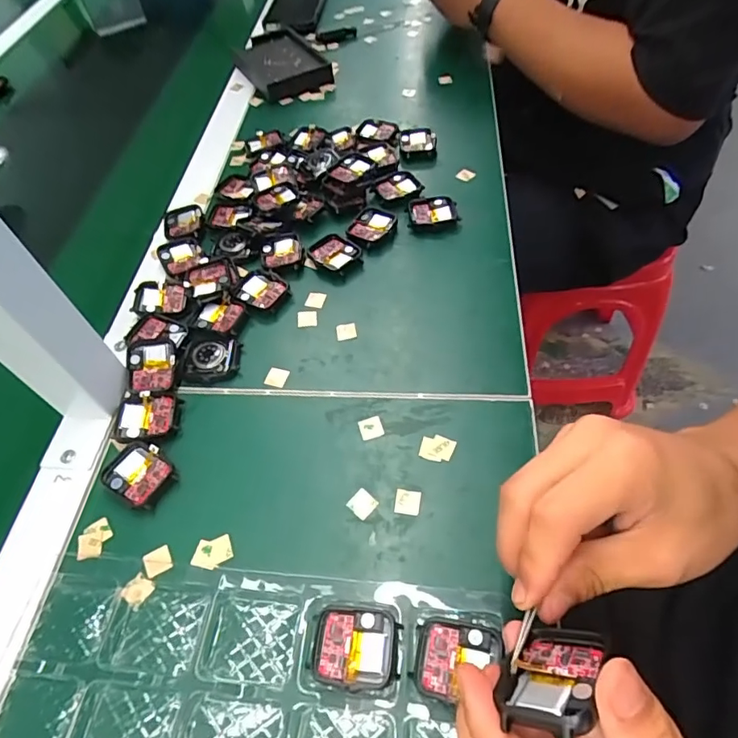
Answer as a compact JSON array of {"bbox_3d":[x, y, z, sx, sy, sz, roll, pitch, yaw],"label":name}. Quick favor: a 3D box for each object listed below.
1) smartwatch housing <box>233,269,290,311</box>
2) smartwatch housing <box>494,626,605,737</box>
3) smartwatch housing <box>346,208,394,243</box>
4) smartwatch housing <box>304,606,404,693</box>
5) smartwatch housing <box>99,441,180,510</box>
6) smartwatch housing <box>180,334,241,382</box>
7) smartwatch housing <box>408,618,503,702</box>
[{"bbox_3d":[-0.093,-0.067,0.429,0.044,0.007,0.040,26,61,23],"label":"smartwatch housing"},{"bbox_3d":[0.067,0.114,0.190,0.049,0.035,0.006,-27,96,-55],"label":"smartwatch housing"},{"bbox_3d":[0.002,-0.133,0.472,0.038,0.010,0.044,18,58,18],"label":"smartwatch housing"},{"bbox_3d":[-0.008,0.149,0.271,0.045,0.014,0.036,2,54,8],"label":"smartwatch housing"},{"bbox_3d":[-0.155,0.070,0.340,0.045,0.010,0.037,22,59,20],"label":"smartwatch housing"},{"bbox_3d":[-0.124,-0.011,0.393,0.044,0.007,0.041,-3,54,4],"label":"smartwatch housing"},{"bbox_3d":[0.045,0.150,0.262,0.043,0.012,0.036,7,55,11],"label":"smartwatch housing"}]

